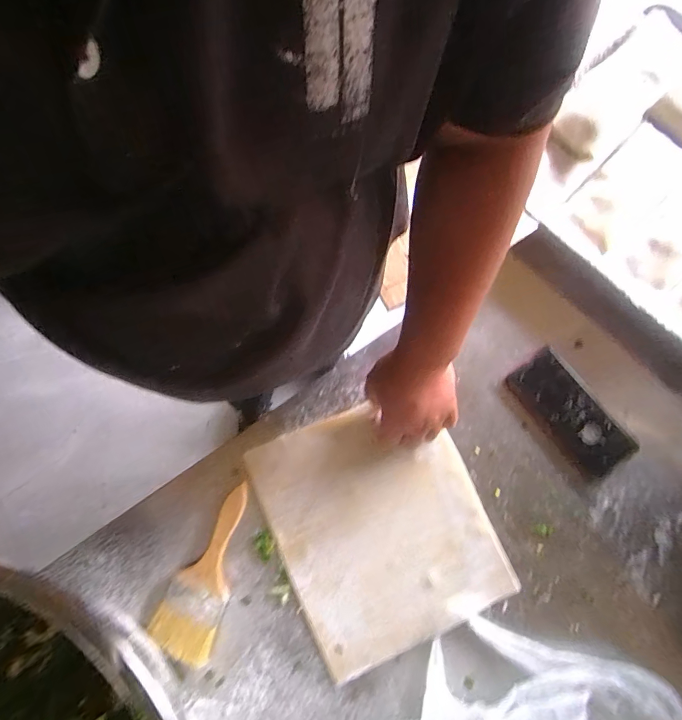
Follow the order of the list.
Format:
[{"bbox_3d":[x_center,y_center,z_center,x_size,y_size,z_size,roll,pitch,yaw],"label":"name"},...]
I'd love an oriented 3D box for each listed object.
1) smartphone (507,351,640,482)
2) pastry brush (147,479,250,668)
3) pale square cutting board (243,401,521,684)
[{"bbox_3d":[0.283,0.063,0.511,0.076,0.017,0.154,-37,80,-6],"label":"smartphone"},{"bbox_3d":[-0.158,0.243,0.488,0.072,0.022,0.191,17,80,5],"label":"pastry brush"},{"bbox_3d":[0.043,0.192,0.498,0.238,0.014,0.269,-24,79,-3],"label":"pale square cutting board"}]

